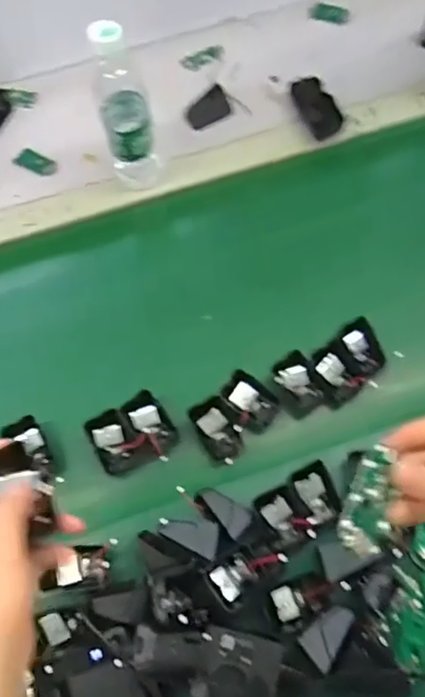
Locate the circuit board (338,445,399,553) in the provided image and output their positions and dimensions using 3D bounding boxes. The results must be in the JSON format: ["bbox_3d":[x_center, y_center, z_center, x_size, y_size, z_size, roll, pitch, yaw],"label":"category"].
[{"bbox_3d":[0.090,0.087,0.320,0.034,0.005,0.061,46,57,-18],"label":"circuit board"}]

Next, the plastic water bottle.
[{"bbox_3d":[-0.104,-0.292,0.698,0.065,0.201,0.057,-17,68,-6],"label":"plastic water bottle"}]

